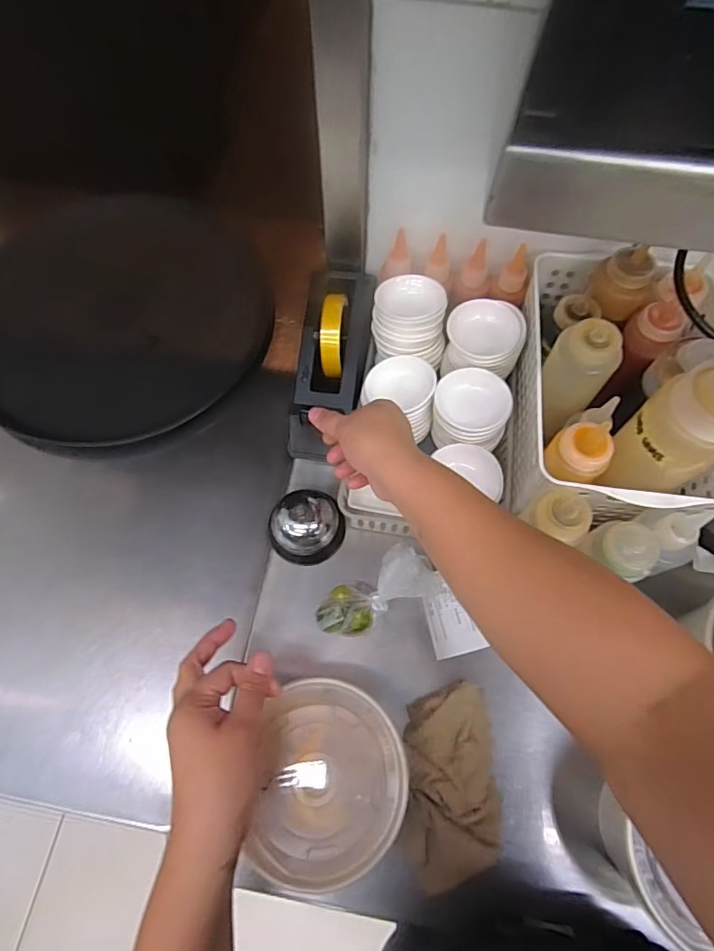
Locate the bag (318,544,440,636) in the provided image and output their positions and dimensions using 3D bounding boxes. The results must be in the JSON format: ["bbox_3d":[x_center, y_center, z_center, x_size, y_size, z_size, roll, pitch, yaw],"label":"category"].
[{"bbox_3d":[0.017,0.110,0.468,0.111,0.051,0.054,-33,69,14],"label":"bag"}]

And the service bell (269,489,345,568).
[{"bbox_3d":[-0.053,0.057,0.535,0.071,0.051,0.072,0,67,0],"label":"service bell"}]

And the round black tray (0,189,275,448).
[{"bbox_3d":[-0.316,-0.232,0.671,0.376,0.031,0.385,0,67,0],"label":"round black tray"}]

